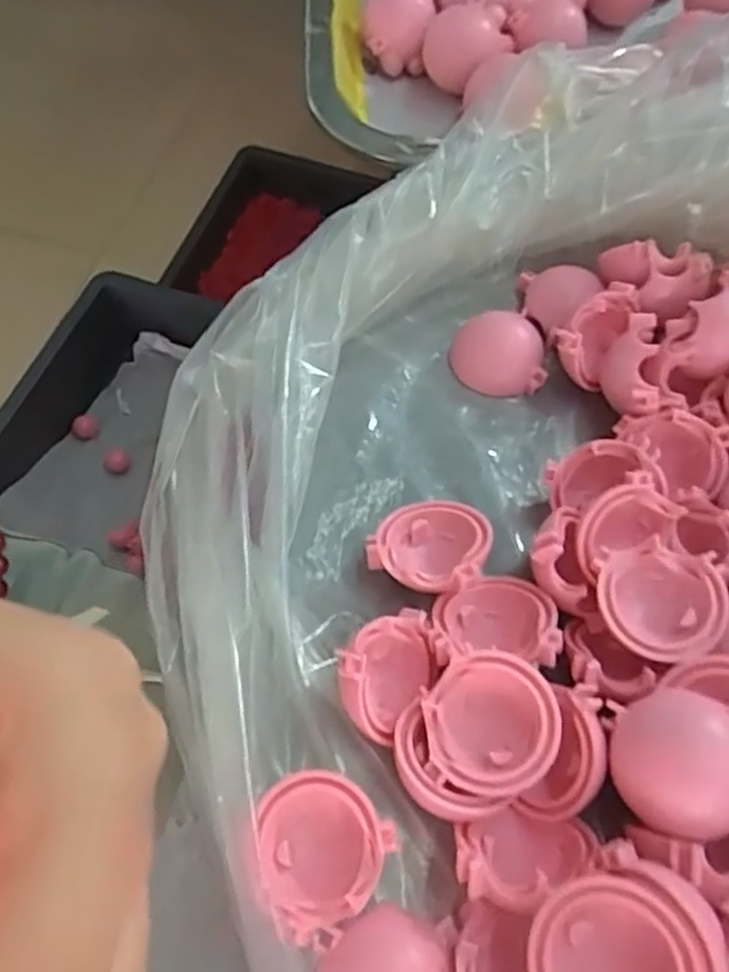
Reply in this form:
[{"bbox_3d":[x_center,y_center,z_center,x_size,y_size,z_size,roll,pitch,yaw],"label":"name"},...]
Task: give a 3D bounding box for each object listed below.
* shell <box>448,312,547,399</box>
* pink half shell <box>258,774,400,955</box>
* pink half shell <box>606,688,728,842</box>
[{"bbox_3d":[0.042,-0.042,0.233,0.029,0.009,0.025,9,63,3],"label":"shell"},{"bbox_3d":[-0.011,0.077,0.158,0.028,0.013,0.028,34,67,15],"label":"pink half shell"},{"bbox_3d":[0.067,0.057,0.154,0.027,0.015,0.028,3,63,0],"label":"pink half shell"}]

